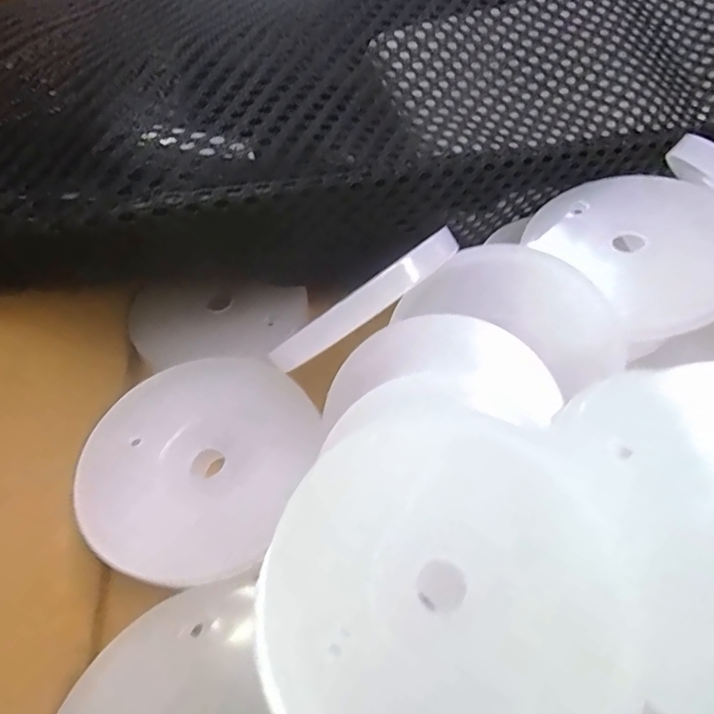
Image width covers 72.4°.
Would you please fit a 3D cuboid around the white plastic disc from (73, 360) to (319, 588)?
[{"bbox_3d":[-0.037,0.022,0.109,0.048,0.009,0.050,-3,49,3],"label":"white plastic disc"}]

